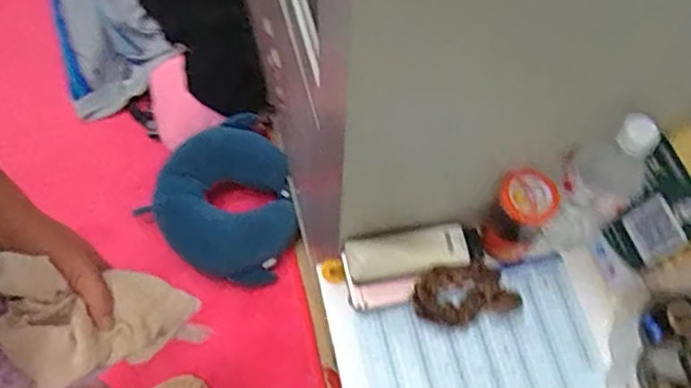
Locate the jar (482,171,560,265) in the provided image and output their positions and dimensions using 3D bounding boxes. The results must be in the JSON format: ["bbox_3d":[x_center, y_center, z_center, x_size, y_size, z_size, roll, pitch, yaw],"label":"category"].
[{"bbox_3d":[0.187,0.027,0.694,0.059,0.118,0.055,1,63,-2],"label":"jar"}]

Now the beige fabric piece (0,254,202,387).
[{"bbox_3d":[-0.226,0.106,0.567,0.096,0.155,0.137,42,68,17],"label":"beige fabric piece"}]

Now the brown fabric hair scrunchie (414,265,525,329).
[{"bbox_3d":[0.133,0.110,0.694,0.110,0.053,0.059,-8,64,-7],"label":"brown fabric hair scrunchie"}]

